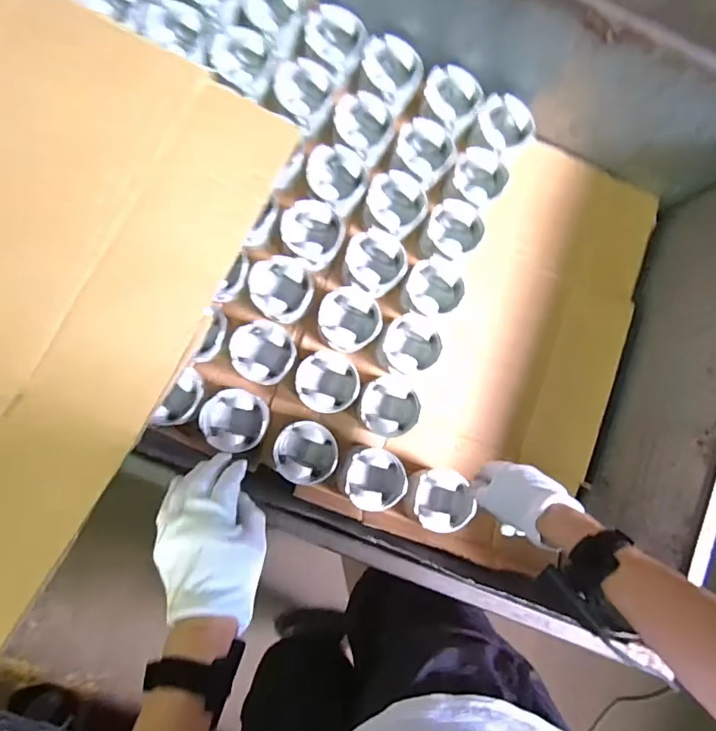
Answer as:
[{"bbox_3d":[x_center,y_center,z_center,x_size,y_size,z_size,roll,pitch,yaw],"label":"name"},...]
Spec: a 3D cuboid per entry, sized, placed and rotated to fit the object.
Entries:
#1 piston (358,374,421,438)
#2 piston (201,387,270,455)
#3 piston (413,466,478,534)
[{"bbox_3d":[0.048,0.064,0.784,0.085,0.068,0.093,1,85,-7],"label":"piston"},{"bbox_3d":[-0.183,0.083,0.737,0.096,0.067,0.091,1,85,-7],"label":"piston"},{"bbox_3d":[0.134,0.210,0.762,0.094,0.068,0.090,1,85,-7],"label":"piston"}]

